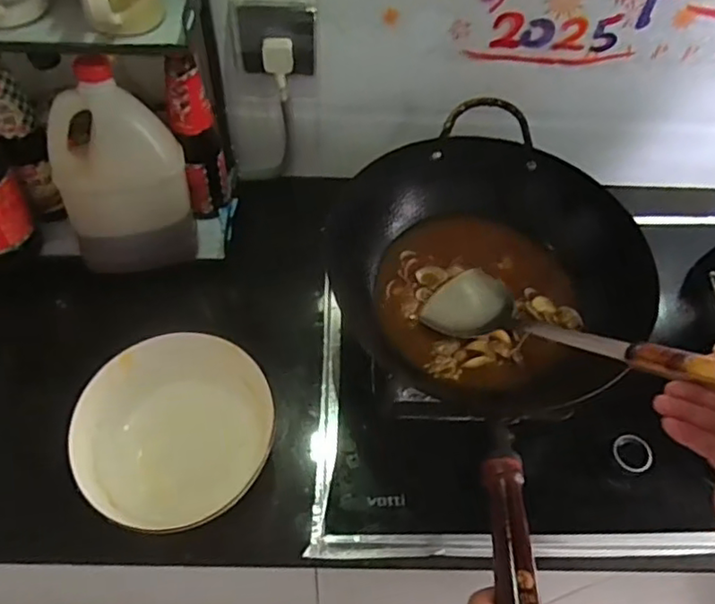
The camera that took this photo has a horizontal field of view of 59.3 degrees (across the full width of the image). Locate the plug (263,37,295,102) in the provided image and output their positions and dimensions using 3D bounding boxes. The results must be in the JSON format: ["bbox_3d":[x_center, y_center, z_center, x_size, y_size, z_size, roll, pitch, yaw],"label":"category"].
[{"bbox_3d":[-0.092,-0.274,0.739,0.036,0.073,0.017,-2,58,-4],"label":"plug"}]

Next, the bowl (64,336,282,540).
[{"bbox_3d":[-0.185,0.134,0.650,0.190,0.066,0.190,1,58,-2],"label":"bowl"}]

